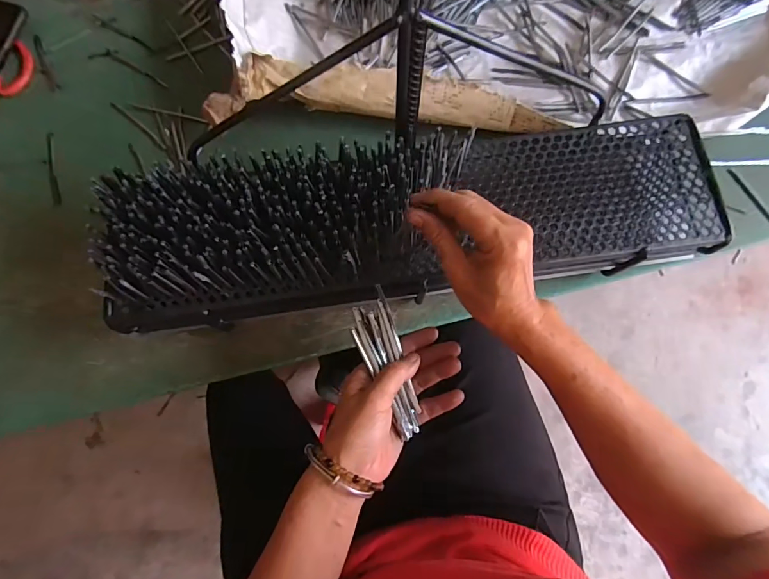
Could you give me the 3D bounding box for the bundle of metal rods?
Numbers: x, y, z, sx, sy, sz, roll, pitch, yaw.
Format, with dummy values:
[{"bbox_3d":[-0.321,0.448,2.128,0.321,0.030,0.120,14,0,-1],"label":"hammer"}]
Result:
[{"bbox_3d":[0.002,0.064,0.354,0.036,0.018,0.125,-19,81,-4],"label":"bundle of metal rods"}]

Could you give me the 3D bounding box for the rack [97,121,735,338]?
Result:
[{"bbox_3d":[0.033,-0.065,0.423,0.589,0.125,0.152,-9,79,-5],"label":"rack"}]

